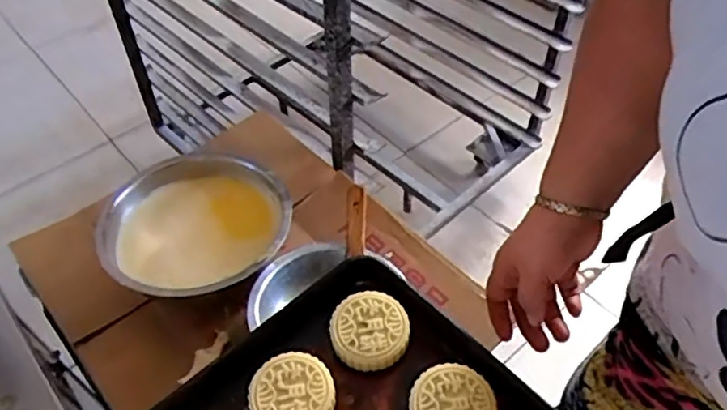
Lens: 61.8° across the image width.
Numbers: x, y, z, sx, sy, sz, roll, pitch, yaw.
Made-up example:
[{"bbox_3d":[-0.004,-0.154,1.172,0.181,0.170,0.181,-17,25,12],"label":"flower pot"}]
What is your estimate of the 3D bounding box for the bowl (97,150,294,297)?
[{"bbox_3d":[-0.203,0.026,0.751,0.216,0.057,0.213,-1,49,2],"label":"bowl"}]

